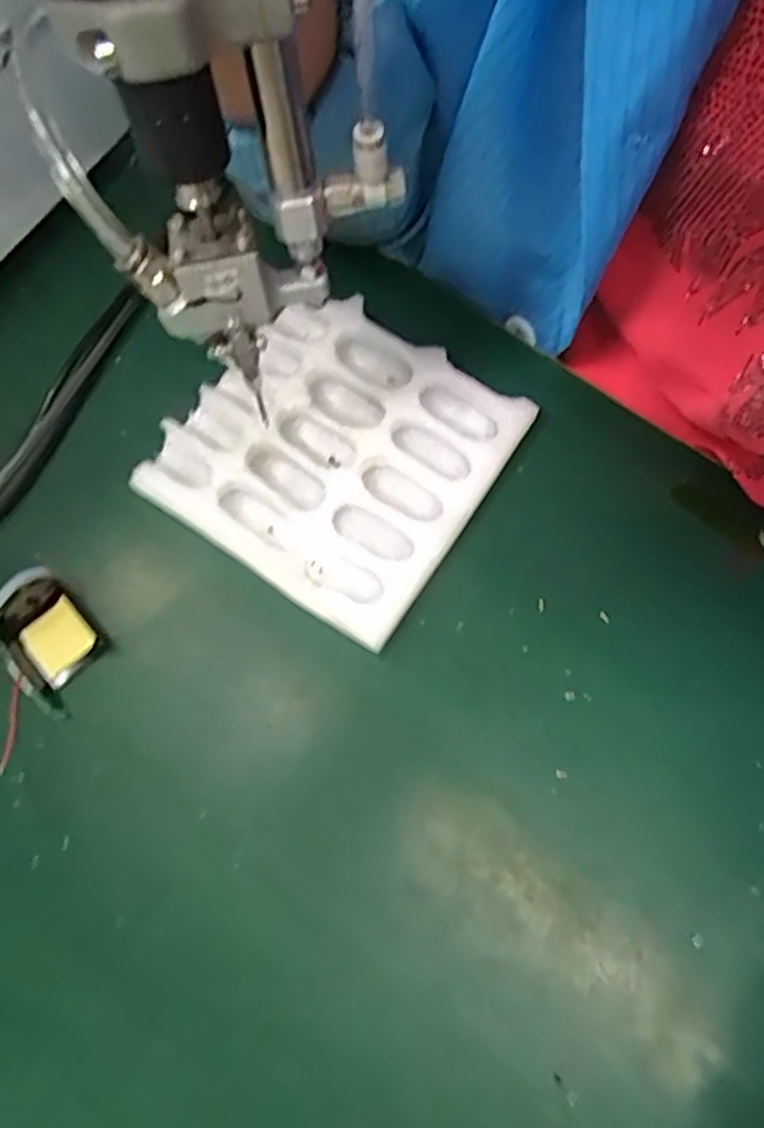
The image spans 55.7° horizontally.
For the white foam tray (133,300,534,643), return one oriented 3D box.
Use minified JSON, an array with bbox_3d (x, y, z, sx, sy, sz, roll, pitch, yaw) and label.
[{"bbox_3d":[-0.022,-0.049,0.323,0.129,0.020,0.124,33,77,10],"label":"white foam tray"}]

